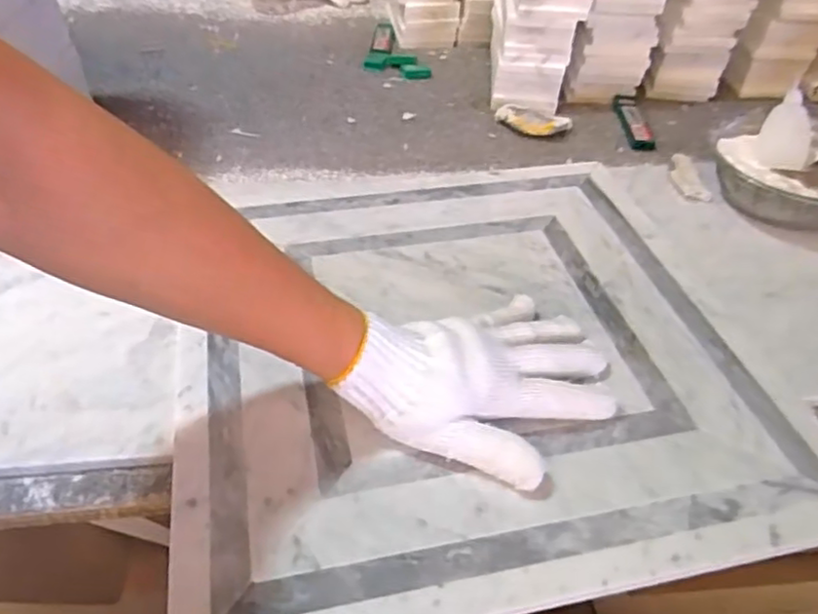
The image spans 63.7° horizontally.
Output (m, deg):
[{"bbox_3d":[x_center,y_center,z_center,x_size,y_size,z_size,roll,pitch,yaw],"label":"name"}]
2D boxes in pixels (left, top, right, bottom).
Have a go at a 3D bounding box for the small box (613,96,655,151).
[{"bbox_3d":[0.254,-0.210,0.744,0.029,0.012,0.113,3,43,2],"label":"small box"}]

